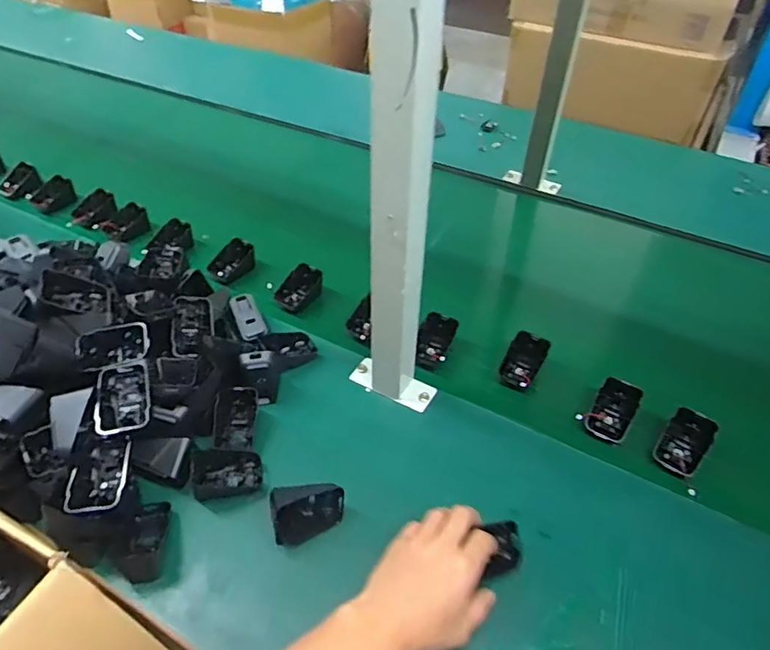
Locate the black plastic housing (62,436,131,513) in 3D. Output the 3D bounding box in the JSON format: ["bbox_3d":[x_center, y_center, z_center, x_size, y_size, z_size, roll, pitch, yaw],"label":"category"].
[{"bbox_3d":[-0.257,0.138,0.491,0.050,0.026,0.075,-3,46,-5],"label":"black plastic housing"}]

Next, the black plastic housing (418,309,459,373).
[{"bbox_3d":[0.063,0.023,0.702,0.045,0.033,0.081,16,47,13],"label":"black plastic housing"}]

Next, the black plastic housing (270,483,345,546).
[{"bbox_3d":[-0.073,0.180,0.519,0.068,0.053,0.037,-5,46,-7],"label":"black plastic housing"}]

